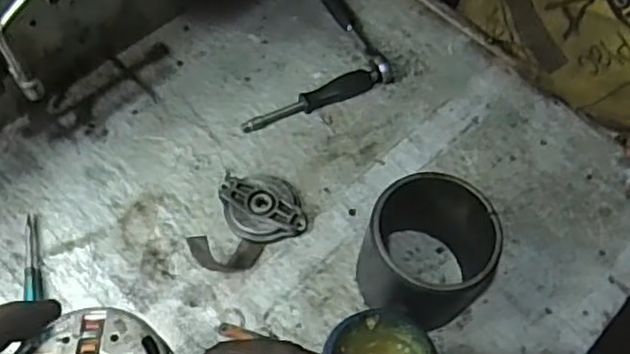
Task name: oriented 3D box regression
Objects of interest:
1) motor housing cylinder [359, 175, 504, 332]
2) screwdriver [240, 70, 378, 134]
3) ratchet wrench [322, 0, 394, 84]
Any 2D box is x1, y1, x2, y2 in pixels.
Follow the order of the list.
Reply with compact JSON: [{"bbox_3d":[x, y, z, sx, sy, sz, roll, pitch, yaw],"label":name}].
[{"bbox_3d":[0.105,0.066,0.603,0.122,0.121,0.123,39,65,17],"label":"motor housing cylinder"},{"bbox_3d":[-0.002,-0.085,0.730,0.161,0.024,0.027,-24,64,-16],"label":"screwdriver"},{"bbox_3d":[0.049,-0.175,0.780,0.022,0.020,0.160,-23,64,-16],"label":"ratchet wrench"}]

